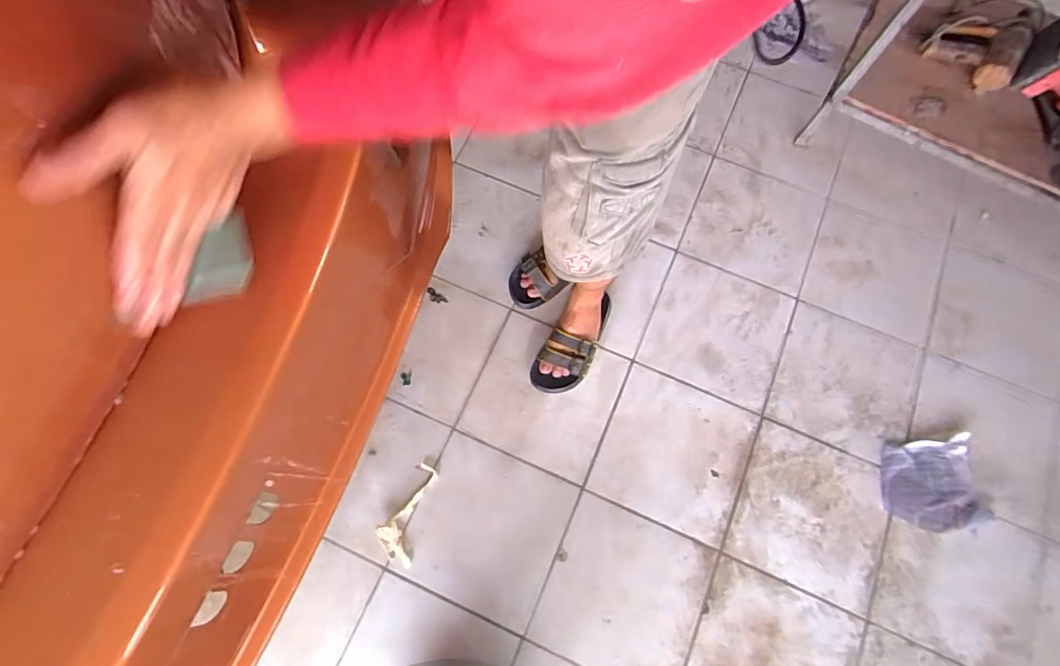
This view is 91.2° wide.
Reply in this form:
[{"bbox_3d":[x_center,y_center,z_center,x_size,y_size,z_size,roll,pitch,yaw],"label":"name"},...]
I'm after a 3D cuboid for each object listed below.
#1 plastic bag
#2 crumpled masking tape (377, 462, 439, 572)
[{"bbox_3d":[0.835,0.317,1.079,0.215,0.045,0.186,-7,72,-2],"label":"plastic bag"},{"bbox_3d":[-0.251,0.358,1.044,0.081,0.019,0.192,15,74,4],"label":"crumpled masking tape"}]

